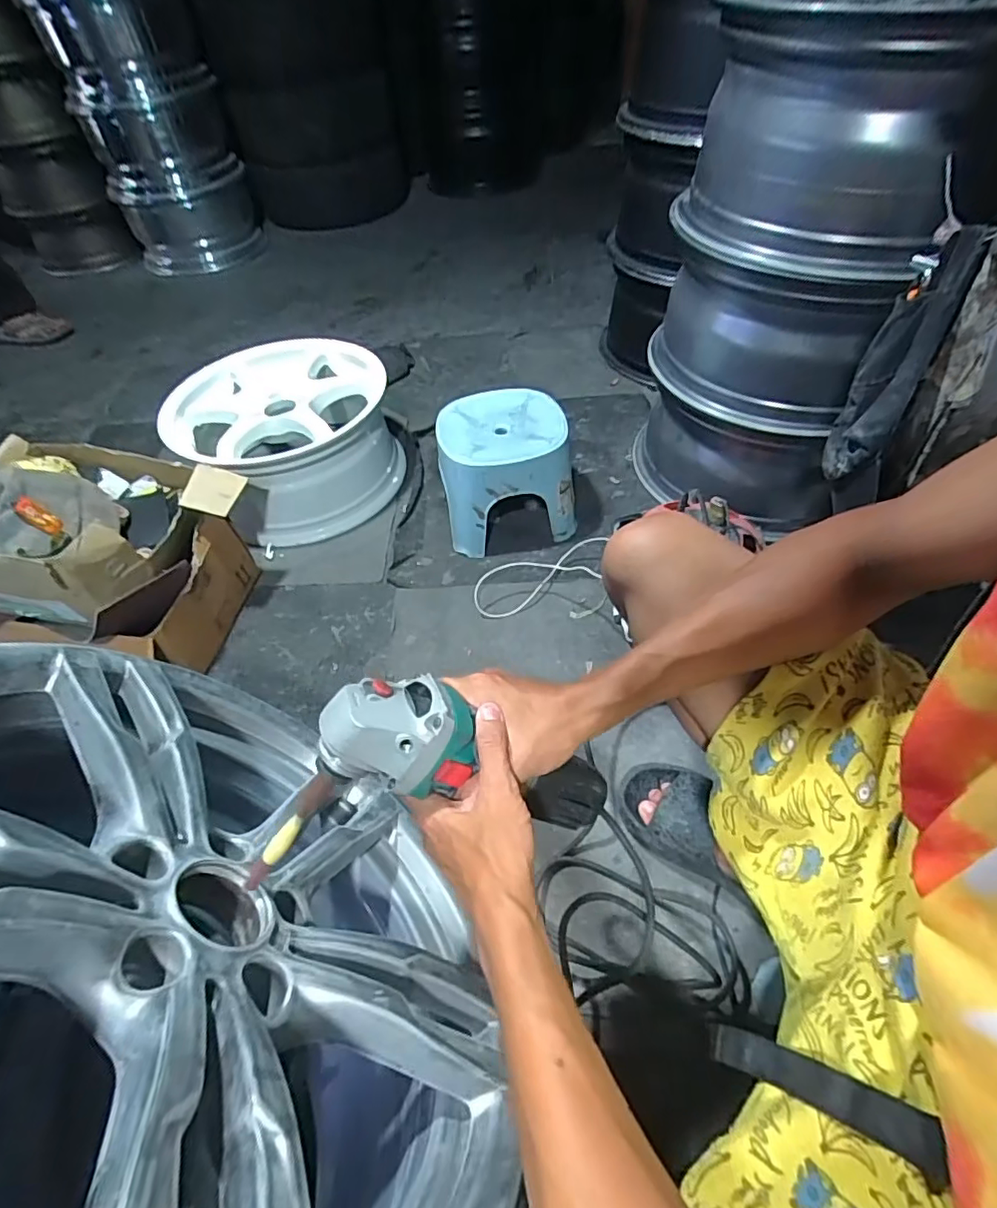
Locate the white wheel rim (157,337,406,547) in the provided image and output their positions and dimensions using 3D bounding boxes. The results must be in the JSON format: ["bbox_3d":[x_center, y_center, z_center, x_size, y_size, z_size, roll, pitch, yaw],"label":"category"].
[{"bbox_3d":[-0.422,-0.357,1.213,0.401,0.217,0.404,-3,50,3],"label":"white wheel rim"}]

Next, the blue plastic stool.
[{"bbox_3d":[0.009,-0.257,1.088,0.230,0.189,0.226,-10,50,-3],"label":"blue plastic stool"}]

